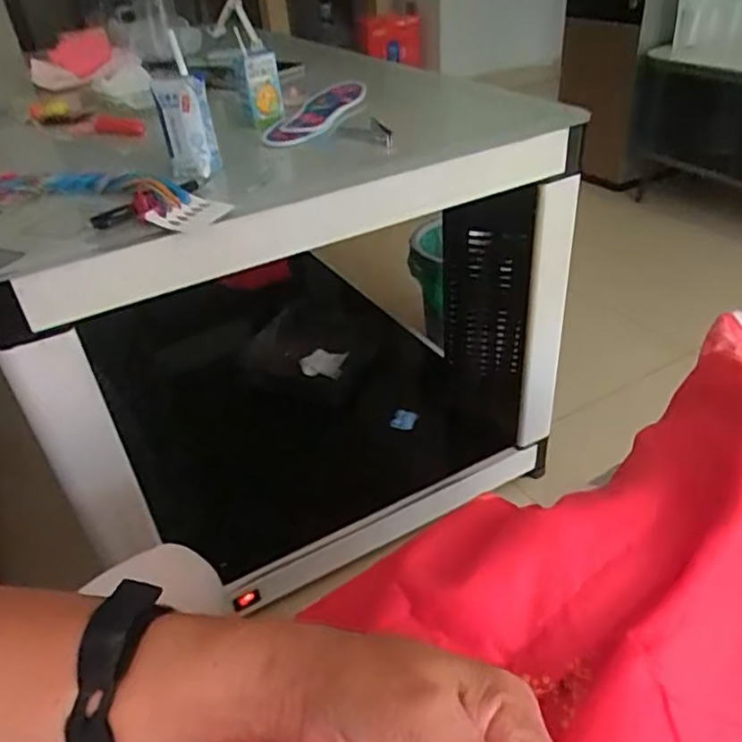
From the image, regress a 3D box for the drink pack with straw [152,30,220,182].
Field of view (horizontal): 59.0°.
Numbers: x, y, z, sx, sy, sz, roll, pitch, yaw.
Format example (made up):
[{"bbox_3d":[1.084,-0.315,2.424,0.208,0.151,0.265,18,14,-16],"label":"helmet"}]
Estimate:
[{"bbox_3d":[-0.192,-0.254,0.691,0.052,0.102,0.034,-12,37,-11],"label":"drink pack with straw"}]

